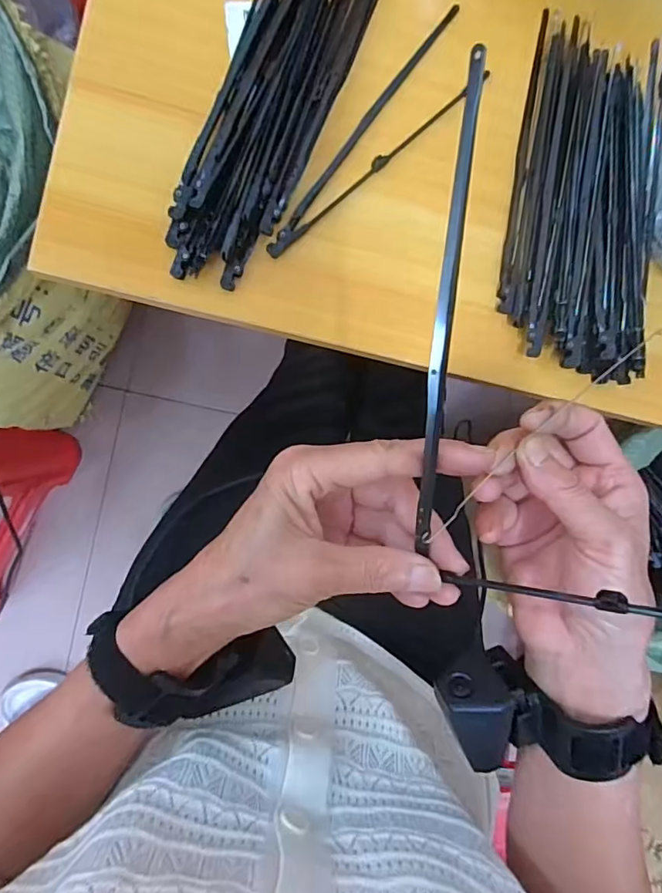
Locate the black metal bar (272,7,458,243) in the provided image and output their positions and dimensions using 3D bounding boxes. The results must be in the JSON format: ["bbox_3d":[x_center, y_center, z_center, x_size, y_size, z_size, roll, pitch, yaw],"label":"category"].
[{"bbox_3d":[0.023,-0.192,0.300,0.007,0.004,0.177,37,86,-8],"label":"black metal bar"}]

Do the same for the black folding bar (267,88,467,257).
[{"bbox_3d":[0.029,-0.169,0.301,0.174,0.004,0.008,-42,97,-6],"label":"black folding bar"}]

